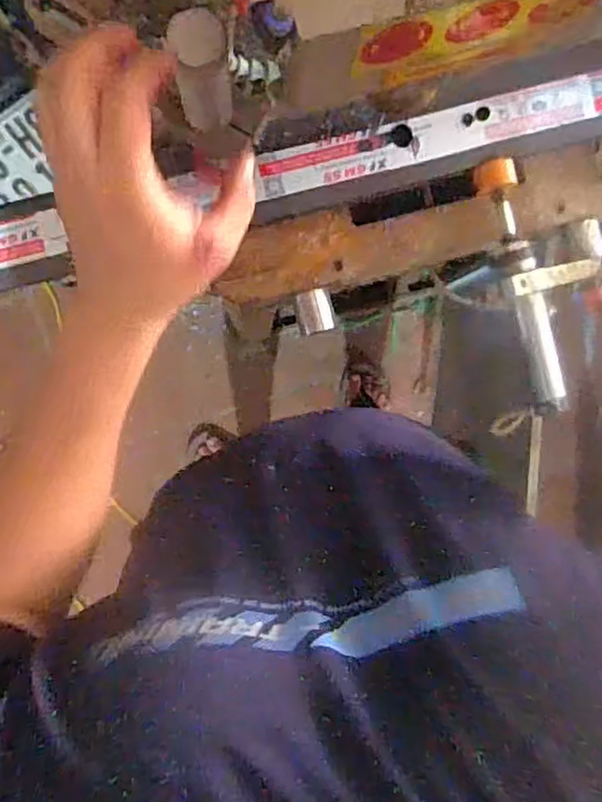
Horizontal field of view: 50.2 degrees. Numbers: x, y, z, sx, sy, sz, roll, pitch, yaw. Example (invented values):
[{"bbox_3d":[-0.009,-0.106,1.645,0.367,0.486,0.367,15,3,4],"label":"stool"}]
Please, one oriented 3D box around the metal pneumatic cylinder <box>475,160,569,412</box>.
[{"bbox_3d":[0.236,-0.118,0.684,0.062,0.039,0.272,-19,93,-2],"label":"metal pneumatic cylinder"}]

